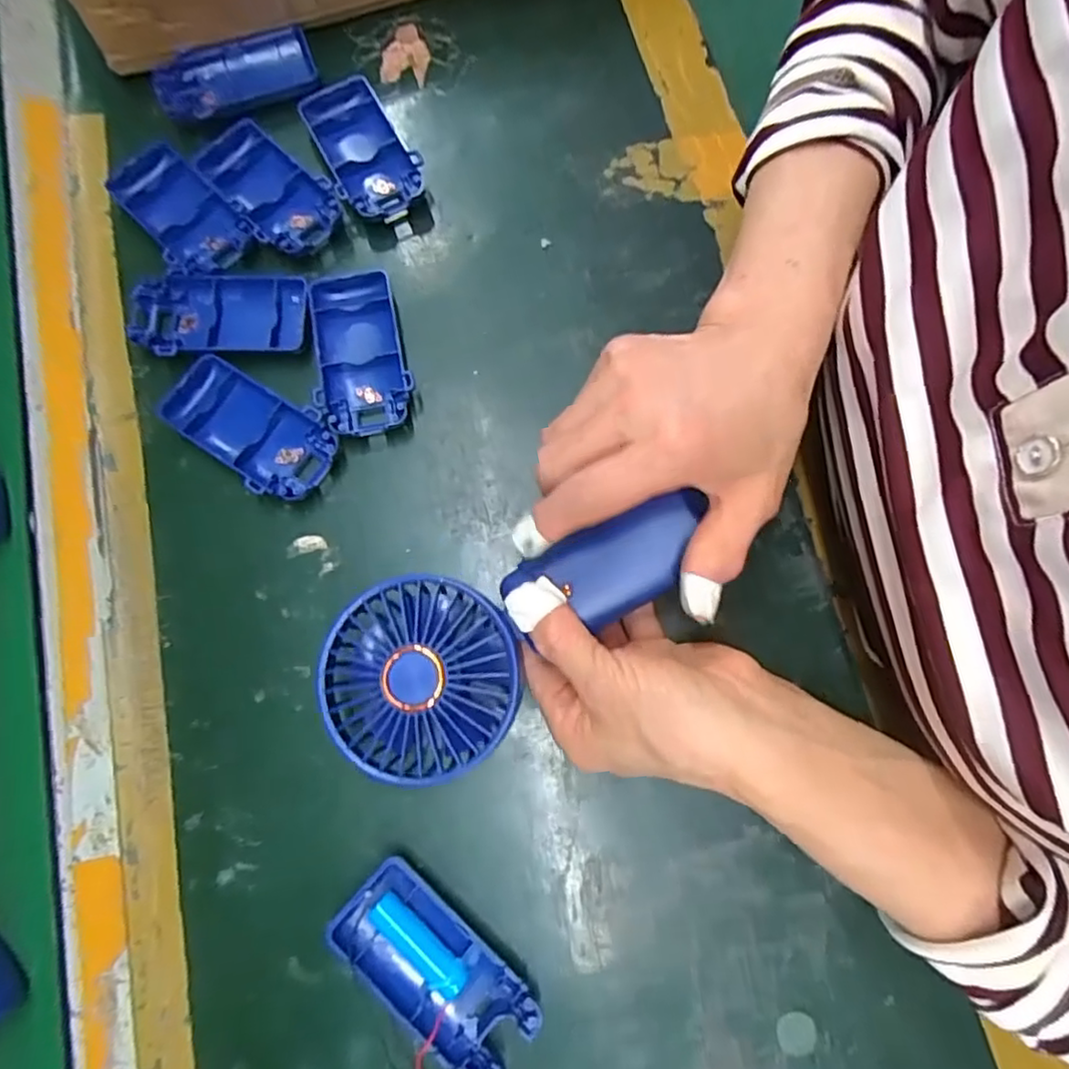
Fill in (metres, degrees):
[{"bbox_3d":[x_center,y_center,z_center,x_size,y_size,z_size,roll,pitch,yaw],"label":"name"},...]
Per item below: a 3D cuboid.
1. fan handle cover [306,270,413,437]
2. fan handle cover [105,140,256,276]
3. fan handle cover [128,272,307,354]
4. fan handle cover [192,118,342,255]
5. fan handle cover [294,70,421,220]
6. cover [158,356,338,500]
[{"bbox_3d":[-0.095,-0.099,0.346,0.048,0.016,0.096,-9,77,-2],"label":"fan handle cover"},{"bbox_3d":[-0.204,-0.187,0.364,0.046,0.013,0.095,-40,79,-8],"label":"fan handle cover"},{"bbox_3d":[-0.172,-0.120,0.348,0.091,0.012,0.047,-3,76,0],"label":"fan handle cover"},{"bbox_3d":[-0.156,-0.203,0.367,0.046,0.014,0.104,-42,80,-9],"label":"fan handle cover"},{"bbox_3d":[-0.101,-0.228,0.374,0.046,0.013,0.091,-27,78,-6],"label":"fan handle cover"},{"bbox_3d":[-0.149,-0.055,0.337,0.094,0.016,0.045,32,79,8],"label":"cover"}]

